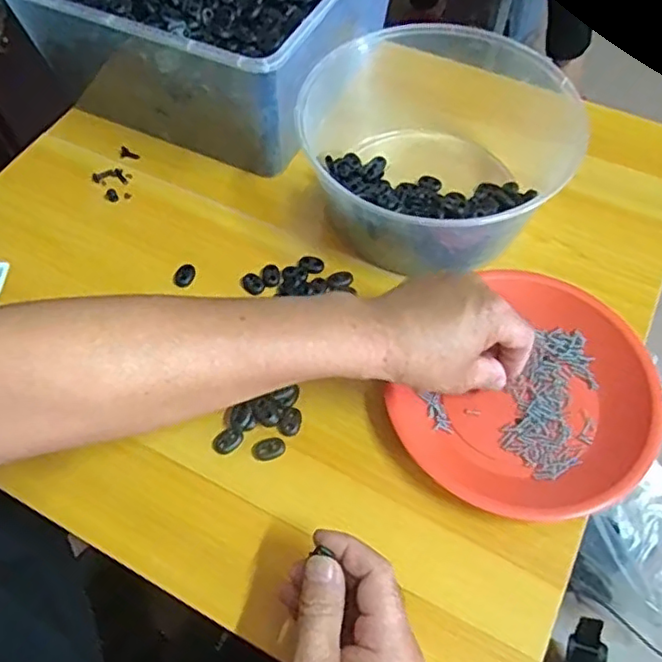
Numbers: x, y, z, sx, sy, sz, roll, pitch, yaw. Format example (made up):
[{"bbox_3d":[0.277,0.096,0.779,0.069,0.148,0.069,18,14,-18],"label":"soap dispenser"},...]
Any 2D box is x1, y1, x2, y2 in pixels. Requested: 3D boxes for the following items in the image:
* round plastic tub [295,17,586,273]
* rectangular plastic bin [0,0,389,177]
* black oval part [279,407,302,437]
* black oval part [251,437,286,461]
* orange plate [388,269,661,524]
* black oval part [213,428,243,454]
[{"bbox_3d":[0.090,-0.160,0.534,0.208,0.097,0.198,0,59,0],"label":"round plastic tub"},{"bbox_3d":[-0.110,-0.328,0.613,0.302,0.141,0.305,22,62,13],"label":"rectangular plastic bin"},{"bbox_3d":[-0.029,0.067,0.454,0.016,0.004,0.021,30,64,17],"label":"black oval part"},{"bbox_3d":[-0.045,0.085,0.446,0.024,0.004,0.016,-8,60,-5],"label":"black oval part"},{"bbox_3d":[0.151,0.048,0.455,0.163,0.028,0.185,40,67,21],"label":"orange plate"},{"bbox_3d":[-0.075,0.079,0.447,0.017,0.005,0.020,34,65,18],"label":"black oval part"}]

